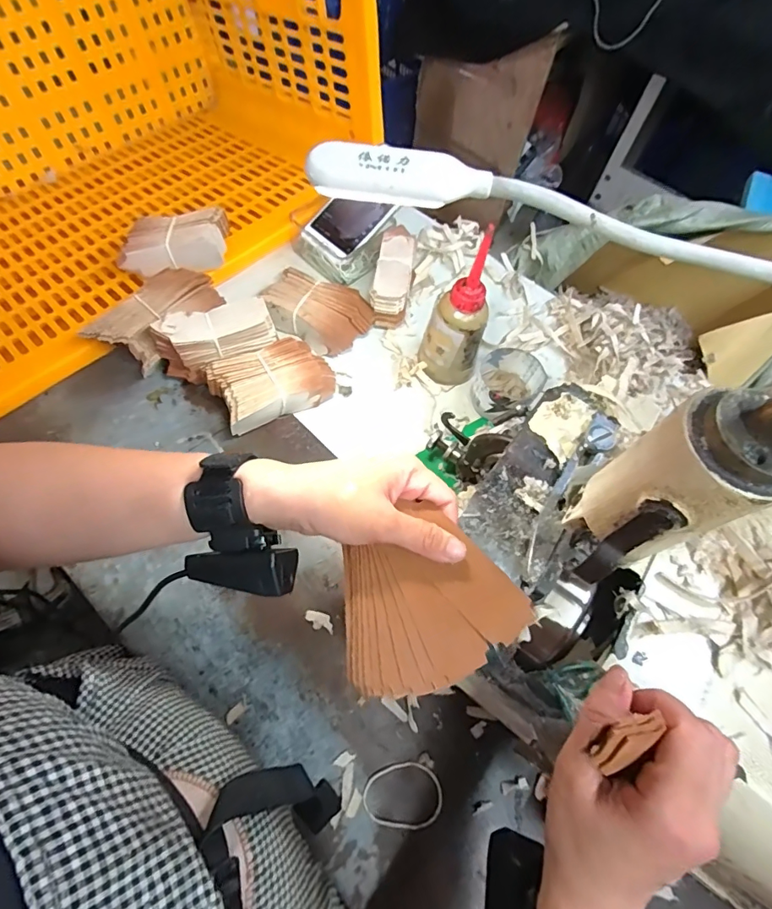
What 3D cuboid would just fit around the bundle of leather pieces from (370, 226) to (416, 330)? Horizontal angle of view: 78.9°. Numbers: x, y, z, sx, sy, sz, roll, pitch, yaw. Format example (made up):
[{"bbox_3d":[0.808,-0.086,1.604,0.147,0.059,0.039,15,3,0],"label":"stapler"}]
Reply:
[{"bbox_3d":[0.009,-0.210,0.559,0.045,0.055,0.113,9,65,0],"label":"bundle of leather pieces"}]

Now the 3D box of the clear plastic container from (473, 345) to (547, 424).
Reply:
[{"bbox_3d":[0.131,-0.076,0.518,0.068,0.043,0.078,39,68,13],"label":"clear plastic container"}]

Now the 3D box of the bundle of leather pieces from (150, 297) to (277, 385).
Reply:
[{"bbox_3d":[-0.175,-0.124,0.481,0.115,0.047,0.045,-23,64,-12],"label":"bundle of leather pieces"}]

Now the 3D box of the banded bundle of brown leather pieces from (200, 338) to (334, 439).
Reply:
[{"bbox_3d":[-0.119,-0.076,0.495,0.121,0.040,0.079,-31,71,-17],"label":"banded bundle of brown leather pieces"}]

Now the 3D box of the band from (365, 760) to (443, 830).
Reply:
[{"bbox_3d":[0.013,0.271,0.373,0.062,0.004,0.045,8,64,-1],"label":"band"}]

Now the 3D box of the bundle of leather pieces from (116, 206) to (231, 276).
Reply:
[{"bbox_3d":[-0.243,-0.242,0.536,0.121,0.033,0.069,-13,66,-10],"label":"bundle of leather pieces"}]

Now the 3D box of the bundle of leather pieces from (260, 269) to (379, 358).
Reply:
[{"bbox_3d":[-0.079,-0.164,0.540,0.117,0.036,0.074,27,66,8],"label":"bundle of leather pieces"}]

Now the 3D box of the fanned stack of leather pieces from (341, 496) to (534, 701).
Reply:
[{"bbox_3d":[0.021,0.089,0.286,0.108,0.018,0.097,-33,71,-13],"label":"fanned stack of leather pieces"}]

